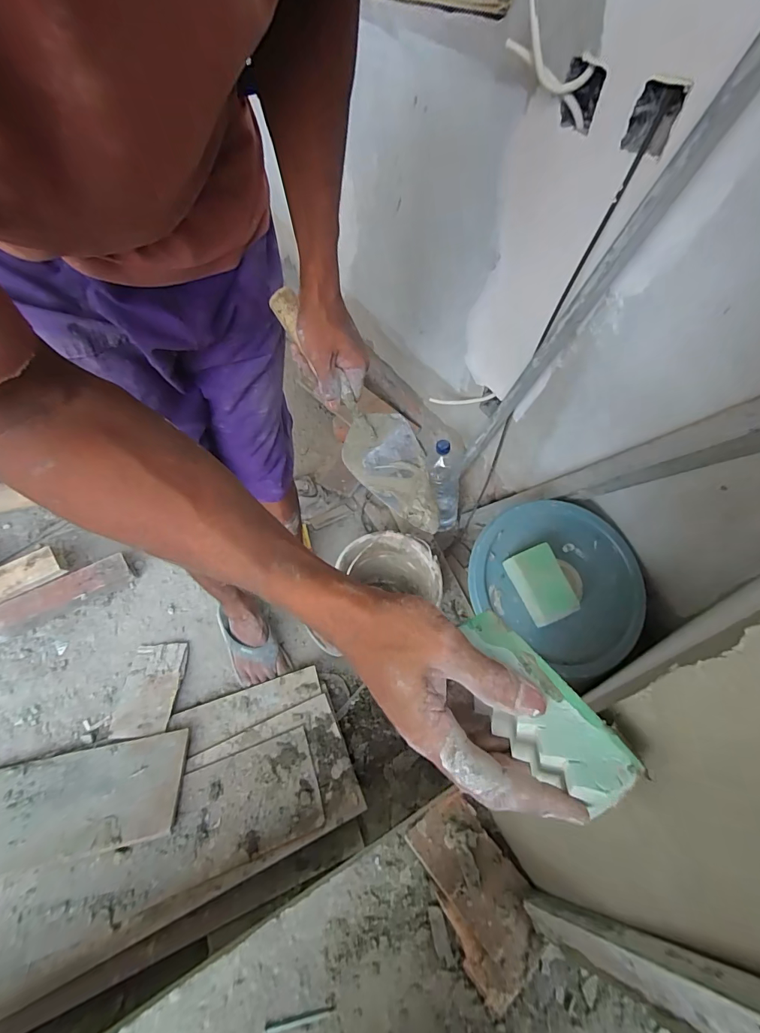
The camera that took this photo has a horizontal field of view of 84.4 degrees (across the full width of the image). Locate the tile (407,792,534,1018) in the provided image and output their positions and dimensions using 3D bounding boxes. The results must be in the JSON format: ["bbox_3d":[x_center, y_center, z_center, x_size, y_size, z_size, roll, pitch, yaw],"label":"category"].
[{"bbox_3d":[0.115,0.440,0.497,0.096,0.017,0.178,-25,57,-16],"label":"tile"}]

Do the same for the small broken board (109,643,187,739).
[{"bbox_3d":[-0.502,0.374,0.913,0.120,0.012,0.199,-5,46,-1],"label":"small broken board"}]

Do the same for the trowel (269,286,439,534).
[{"bbox_3d":[-0.022,-0.122,0.511,0.080,0.058,0.313,-38,98,-23],"label":"trowel"}]

